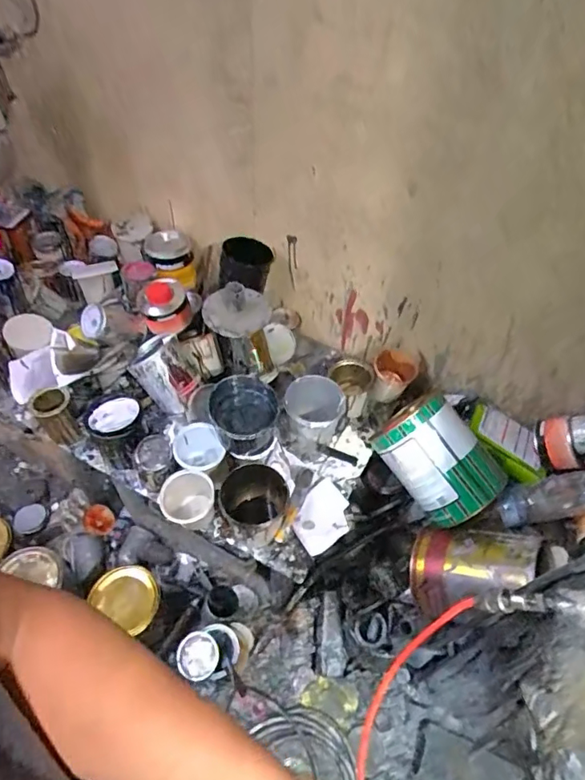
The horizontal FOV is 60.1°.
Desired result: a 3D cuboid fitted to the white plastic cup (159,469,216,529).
[{"bbox_3d":[-0.174,0.202,0.879,0.080,0.116,0.085,1,51,-1],"label":"white plastic cup"}]

